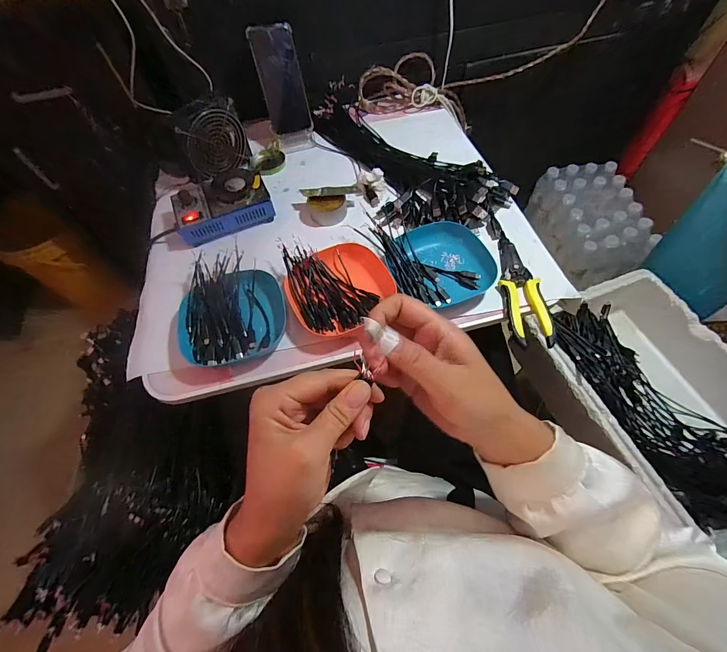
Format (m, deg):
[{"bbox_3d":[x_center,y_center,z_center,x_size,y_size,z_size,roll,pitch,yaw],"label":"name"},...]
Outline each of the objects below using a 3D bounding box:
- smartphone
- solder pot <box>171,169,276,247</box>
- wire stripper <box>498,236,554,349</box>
[{"bbox_3d":[-0.150,-0.449,0.646,0.079,0.164,0.010,-22,32,-18],"label":"smartphone"},{"bbox_3d":[-0.228,-0.196,0.567,0.149,0.056,0.092,-20,62,-8],"label":"solder pot"},{"bbox_3d":[0.218,-0.056,0.484,0.052,0.016,0.182,-1,61,3],"label":"wire stripper"}]

